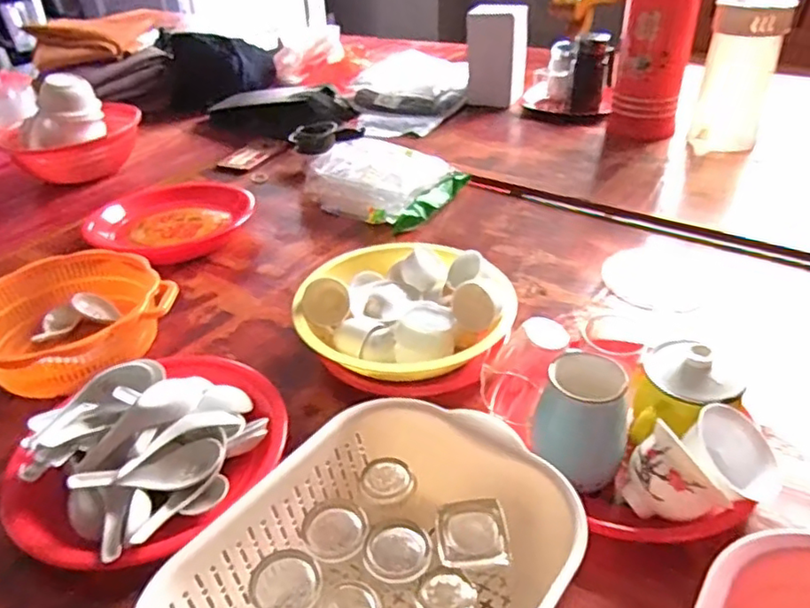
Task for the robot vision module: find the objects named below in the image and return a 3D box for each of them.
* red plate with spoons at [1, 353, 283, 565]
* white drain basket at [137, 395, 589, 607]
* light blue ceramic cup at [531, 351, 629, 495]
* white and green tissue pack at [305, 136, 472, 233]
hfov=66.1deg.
[{"bbox_3d":[-0.241,0.135,0.596,0.198,0.089,0.250,27,45,36],"label":"red plate with spoons"},{"bbox_3d":[-0.024,0.215,0.441,0.219,0.103,0.289,23,42,31],"label":"white drain basket"},{"bbox_3d":[0.158,0.104,0.555,0.080,0.100,0.069,12,37,19],"label":"light blue ceramic cup"},{"bbox_3d":[-0.036,-0.225,1.077,0.216,0.079,0.199,21,41,30],"label":"white and green tissue pack"}]

